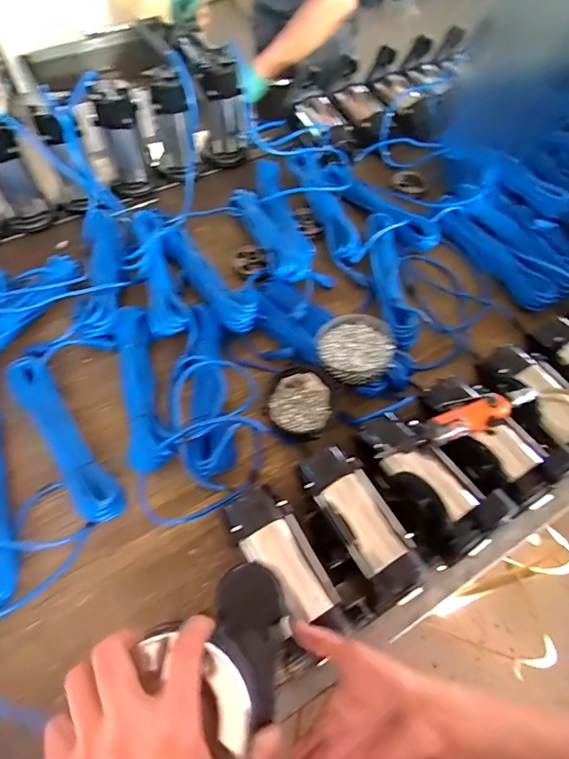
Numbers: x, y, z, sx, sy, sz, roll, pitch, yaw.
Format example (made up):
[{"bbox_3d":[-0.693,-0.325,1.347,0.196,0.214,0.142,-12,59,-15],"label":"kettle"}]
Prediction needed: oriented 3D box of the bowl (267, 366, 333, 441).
[{"bbox_3d":[0.026,0.046,0.769,0.115,0.053,0.124,1,58,-1],"label":"bowl"}]

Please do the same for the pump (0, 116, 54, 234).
[{"bbox_3d":[-0.608,-0.446,0.973,0.094,0.266,0.092,-26,63,-16],"label":"pump"}]

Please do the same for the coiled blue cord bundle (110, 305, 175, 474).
[{"bbox_3d":[-0.262,0.004,0.798,0.076,0.033,0.346,-15,60,-10],"label":"coiled blue cord bundle"}]

